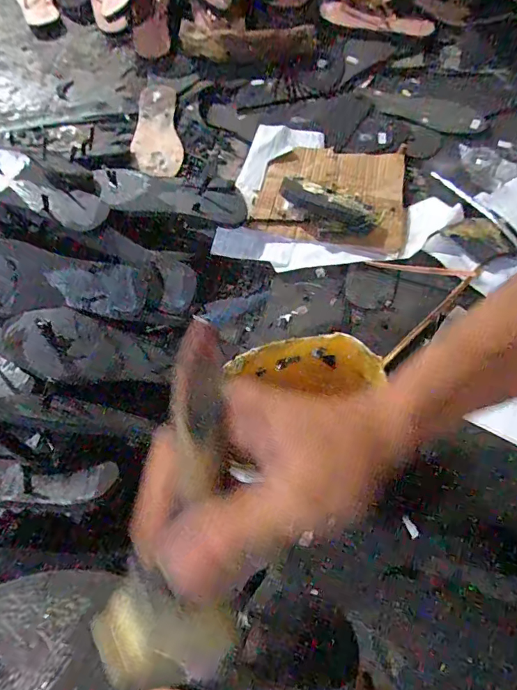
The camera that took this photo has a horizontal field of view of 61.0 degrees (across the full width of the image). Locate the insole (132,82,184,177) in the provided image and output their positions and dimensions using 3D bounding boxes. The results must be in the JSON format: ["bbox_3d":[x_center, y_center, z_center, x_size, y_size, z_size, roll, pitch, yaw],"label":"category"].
[{"bbox_3d":[-0.184,-0.384,0.784,0.084,0.009,0.219,-10,69,0],"label":"insole"}]

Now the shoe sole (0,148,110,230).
[{"bbox_3d":[-0.311,-0.218,0.608,0.223,0.029,0.077,22,67,10],"label":"shoe sole"}]

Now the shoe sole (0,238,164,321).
[{"bbox_3d":[-0.273,-0.075,0.566,0.273,0.053,0.118,6,65,3],"label":"shoe sole"}]

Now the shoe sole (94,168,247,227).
[{"bbox_3d":[-0.127,-0.225,0.655,0.215,0.014,0.093,4,55,-10],"label":"shoe sole"}]

